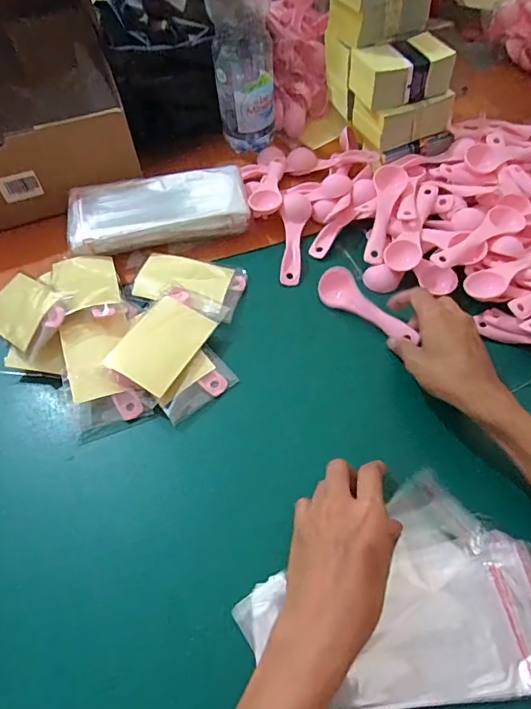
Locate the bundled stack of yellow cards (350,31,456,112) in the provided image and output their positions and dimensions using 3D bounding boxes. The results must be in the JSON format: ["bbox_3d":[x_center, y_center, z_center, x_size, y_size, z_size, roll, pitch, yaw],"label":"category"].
[{"bbox_3d":[0.147,-0.312,0.515,0.090,0.044,0.069,-16,59,-9],"label":"bundled stack of yellow cards"}]

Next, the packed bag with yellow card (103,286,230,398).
[{"bbox_3d":[-0.089,-0.017,0.436,0.059,0.014,0.113,32,59,1],"label":"packed bag with yellow card"}]

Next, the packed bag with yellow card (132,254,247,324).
[{"bbox_3d":[-0.078,-0.070,0.480,0.106,0.016,0.071,12,59,8],"label":"packed bag with yellow card"}]

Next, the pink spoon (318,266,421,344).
[{"bbox_3d":[0.096,-0.046,0.452,0.104,0.024,0.028,38,66,17],"label":"pink spoon"}]

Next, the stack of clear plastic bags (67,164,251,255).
[{"bbox_3d":[-0.117,-0.160,0.517,0.189,0.027,0.081,-10,58,-5],"label":"stack of clear plastic bags"}]

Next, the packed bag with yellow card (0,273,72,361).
[{"bbox_3d":[-0.225,-0.039,0.439,0.090,0.011,0.061,24,77,30],"label":"packed bag with yellow card"}]

